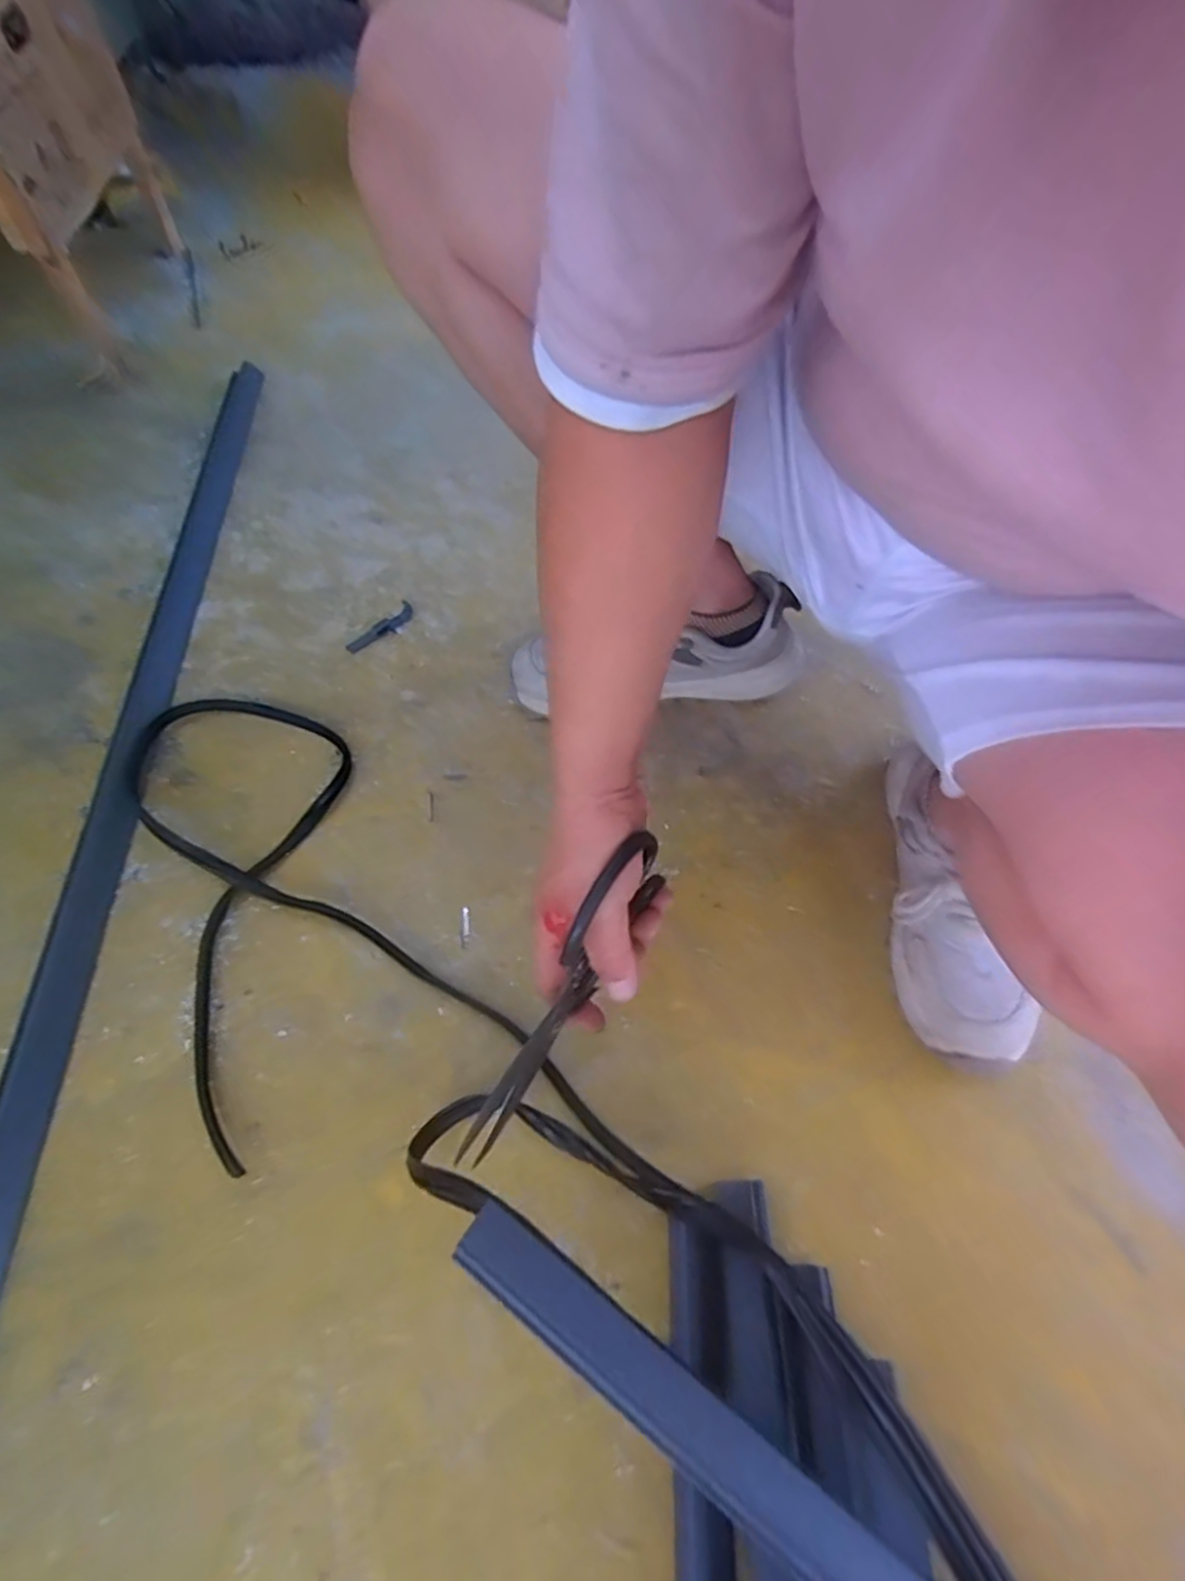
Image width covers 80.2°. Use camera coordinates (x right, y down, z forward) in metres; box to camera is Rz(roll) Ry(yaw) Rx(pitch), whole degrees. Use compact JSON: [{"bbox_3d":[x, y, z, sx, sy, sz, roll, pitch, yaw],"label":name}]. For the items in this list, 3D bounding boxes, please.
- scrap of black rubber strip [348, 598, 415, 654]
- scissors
[{"bbox_3d":[-0.207,-0.160,0.694,0.022,0.004,0.080,34,63,16],"label":"scrap of black rubber strip"},{"bbox_3d":[-0.011,0.115,0.402,0.021,0.089,0.195,28,90,13],"label":"scissors"}]

